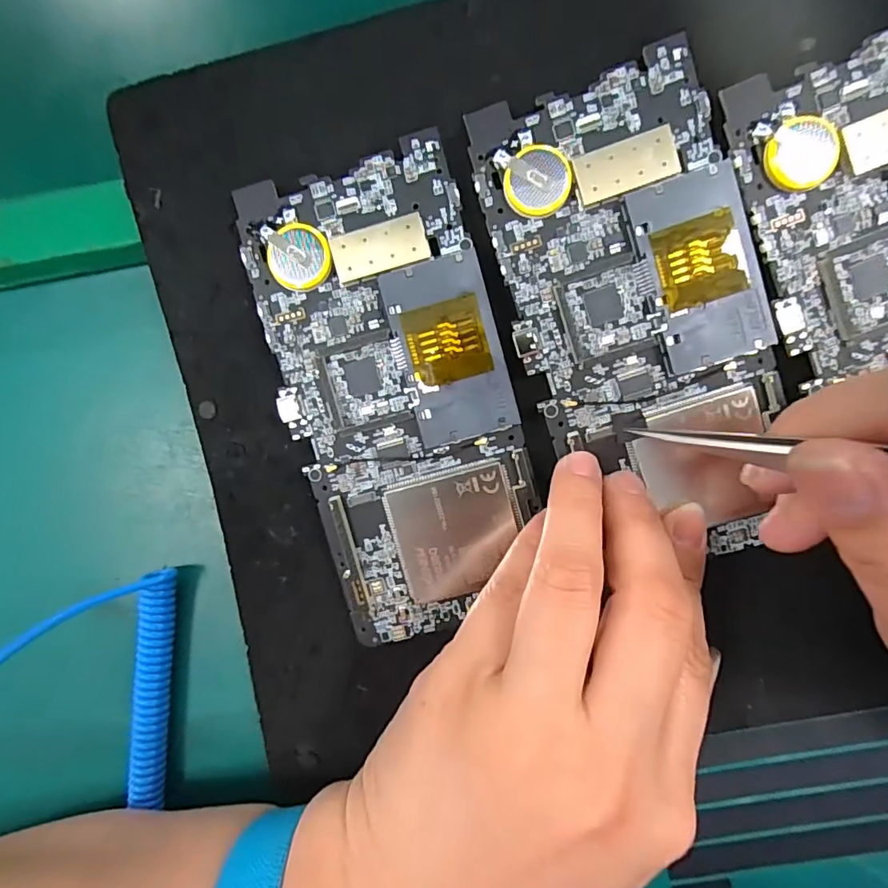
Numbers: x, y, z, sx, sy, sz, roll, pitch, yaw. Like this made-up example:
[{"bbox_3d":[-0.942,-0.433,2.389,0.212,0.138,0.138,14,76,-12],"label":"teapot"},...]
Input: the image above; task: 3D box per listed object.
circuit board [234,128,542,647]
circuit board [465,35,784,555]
[{"bbox_3d":[-0.015,-0.014,0.169,0.073,0.005,0.149,-16,95,6],"label":"circuit board"},{"bbox_3d":[0.062,-0.038,0.162,0.074,0.005,0.146,-14,97,8],"label":"circuit board"}]

